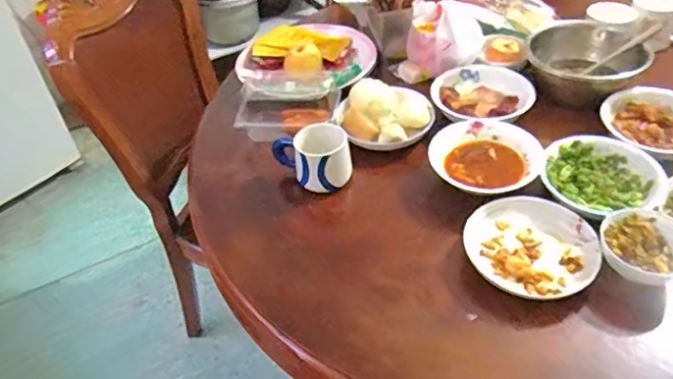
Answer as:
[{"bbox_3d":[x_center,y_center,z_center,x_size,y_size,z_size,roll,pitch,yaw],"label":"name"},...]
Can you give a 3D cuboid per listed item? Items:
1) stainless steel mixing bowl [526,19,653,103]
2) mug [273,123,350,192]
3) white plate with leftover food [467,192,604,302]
[{"bbox_3d":[0.465,-0.237,1.054,0.201,0.079,0.190,-1,42,5],"label":"stainless steel mixing bowl"},{"bbox_3d":[-0.039,-0.047,0.932,0.127,0.091,0.088,-6,42,0],"label":"mug"},{"bbox_3d":[0.279,0.080,0.820,0.177,0.031,0.164,19,47,25],"label":"white plate with leftover food"}]

